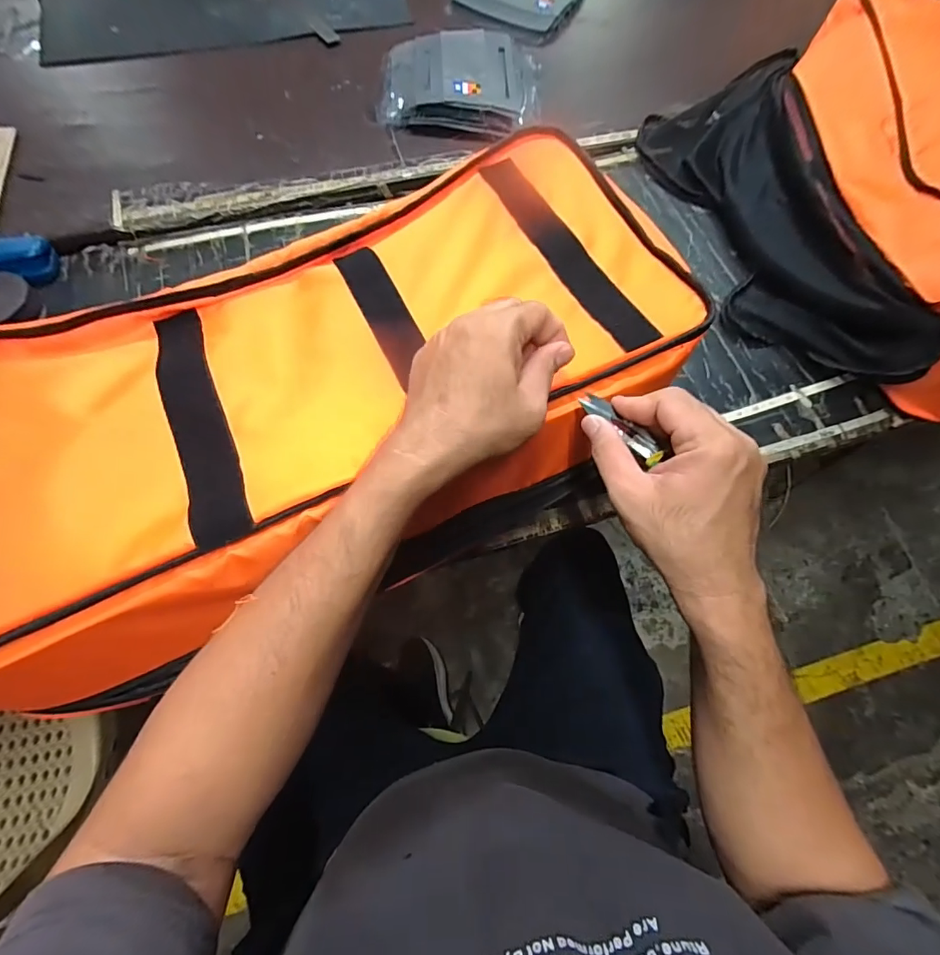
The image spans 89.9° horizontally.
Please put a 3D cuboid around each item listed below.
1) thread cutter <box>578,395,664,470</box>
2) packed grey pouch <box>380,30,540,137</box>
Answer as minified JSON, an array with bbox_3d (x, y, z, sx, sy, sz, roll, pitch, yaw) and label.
[{"bbox_3d":[0.106,-0.037,0.332,0.018,0.007,0.073,-31,57,-14],"label":"thread cutter"},{"bbox_3d":[-0.016,-0.708,0.835,0.282,0.037,0.272,5,68,0],"label":"packed grey pouch"}]

